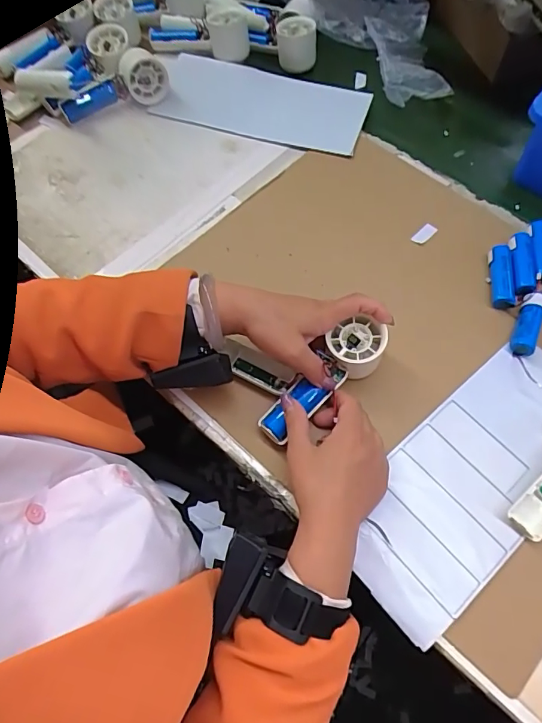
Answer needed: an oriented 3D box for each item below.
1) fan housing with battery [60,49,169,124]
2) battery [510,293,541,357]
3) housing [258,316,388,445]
[{"bbox_3d":[-0.215,-0.373,0.623,0.149,0.049,0.047,-22,66,-11],"label":"fan housing with battery"},{"bbox_3d":[0.269,-0.039,0.477,0.023,0.022,0.067,21,66,10],"label":"battery"},{"bbox_3d":[0.050,0.017,0.445,0.146,0.043,0.048,-44,70,1],"label":"housing"}]

